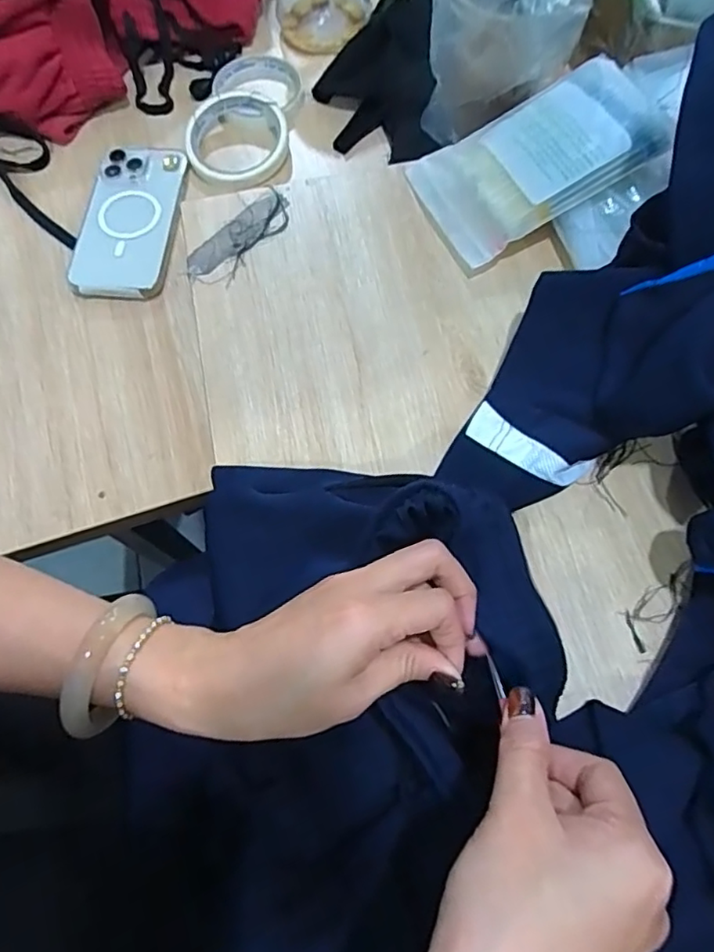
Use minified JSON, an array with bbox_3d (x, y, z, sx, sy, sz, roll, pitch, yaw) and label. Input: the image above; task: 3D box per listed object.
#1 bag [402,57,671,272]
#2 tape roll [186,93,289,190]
[{"bbox_3d":[0.135,-0.241,0.453,0.170,0.017,0.114,-24,69,9],"label":"bag"},{"bbox_3d":[-0.111,-0.312,0.553,0.091,0.023,0.101,-6,70,-1],"label":"tape roll"}]

